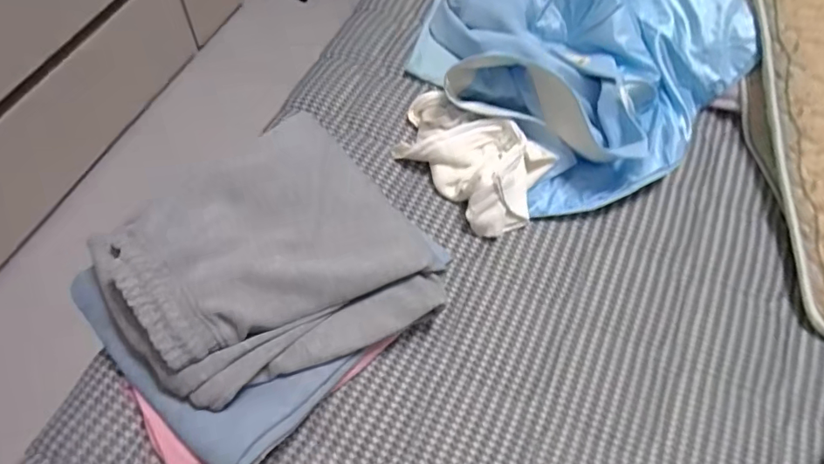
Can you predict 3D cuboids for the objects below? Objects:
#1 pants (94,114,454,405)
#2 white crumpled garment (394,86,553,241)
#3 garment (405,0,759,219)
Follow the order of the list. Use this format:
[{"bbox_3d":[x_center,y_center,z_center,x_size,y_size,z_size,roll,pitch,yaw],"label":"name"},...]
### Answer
[{"bbox_3d":[-0.145,0.024,0.555,0.297,0.064,0.270,-32,68,-21],"label":"pants"},{"bbox_3d":[0.069,-0.094,0.703,0.210,0.070,0.150,29,63,13],"label":"white crumpled garment"},{"bbox_3d":[0.227,-0.279,0.785,0.481,0.133,0.446,-32,67,-20],"label":"garment"}]

